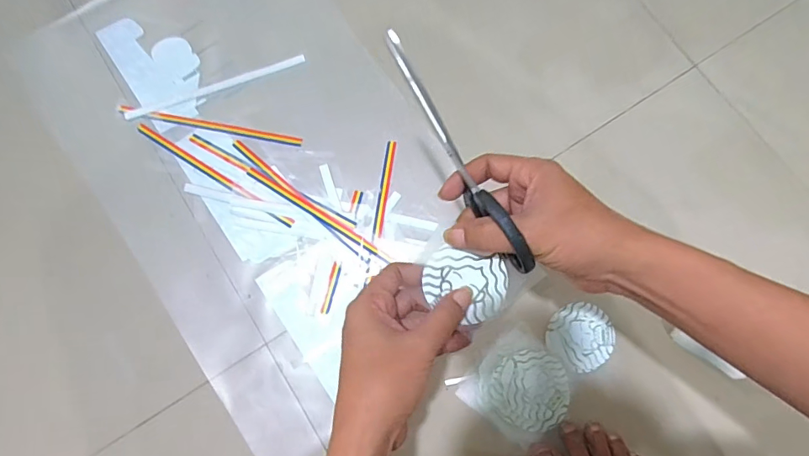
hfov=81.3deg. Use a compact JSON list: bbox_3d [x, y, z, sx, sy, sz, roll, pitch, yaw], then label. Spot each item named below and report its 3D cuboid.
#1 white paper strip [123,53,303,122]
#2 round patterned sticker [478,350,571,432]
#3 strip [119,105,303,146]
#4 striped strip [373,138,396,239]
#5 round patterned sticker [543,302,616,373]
[{"bbox_3d":[-0.229,-0.171,0.573,0.223,0.004,0.014,-20,76,-3],"label":"white paper strip"},{"bbox_3d":[0.125,0.166,0.490,0.092,0.006,0.076,16,78,4],"label":"round patterned sticker"},{"bbox_3d":[-0.232,-0.122,0.560,0.223,0.004,0.011,11,78,3],"label":"strip"},{"bbox_3d":[-0.023,-0.044,0.542,0.011,0.006,0.116,8,78,2],"label":"striped strip"},{"bbox_3d":[0.189,0.116,0.504,0.072,0.004,0.068,0,77,0],"label":"round patterned sticker"}]

